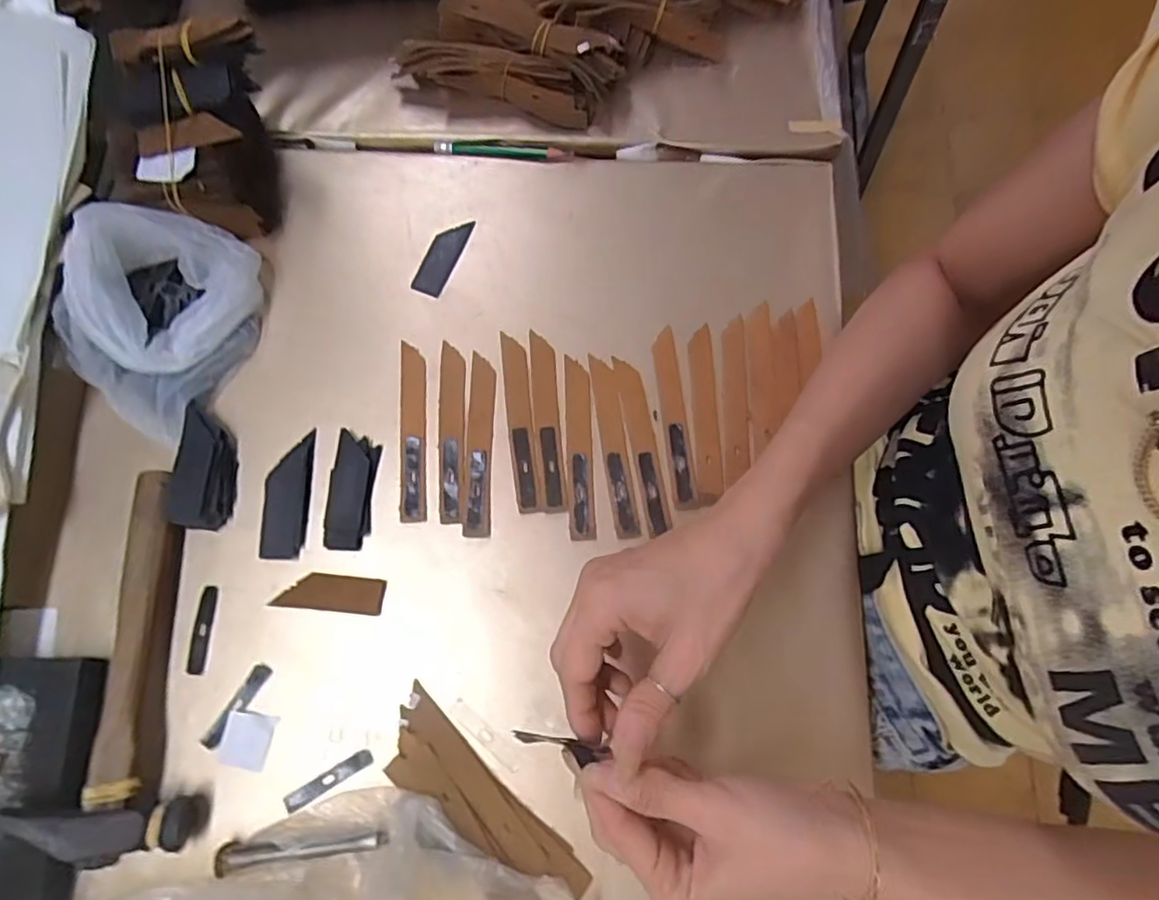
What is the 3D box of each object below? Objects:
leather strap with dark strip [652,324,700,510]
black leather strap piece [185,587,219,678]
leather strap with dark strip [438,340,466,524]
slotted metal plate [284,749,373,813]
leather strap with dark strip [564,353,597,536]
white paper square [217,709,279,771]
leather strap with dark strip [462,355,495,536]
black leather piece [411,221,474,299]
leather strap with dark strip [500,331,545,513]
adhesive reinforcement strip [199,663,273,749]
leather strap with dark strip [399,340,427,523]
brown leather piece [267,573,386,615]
[{"bbox_3d":[0.064,-0.023,0.421,0.017,0.004,0.126,-6,75,-1],"label":"leather strap with dark strip"},{"bbox_3d":[-0.236,0.112,0.387,0.012,0.005,0.052,2,73,-1],"label":"black leather strap piece"},{"bbox_3d":[-0.086,-0.013,0.419,0.017,0.005,0.123,-3,75,0],"label":"leather strap with dark strip"},{"bbox_3d":[-0.147,0.192,0.362,0.053,0.004,0.010,-29,76,-10],"label":"slotted metal plate"},{"bbox_3d":[0.000,-0.003,0.418,0.017,0.004,0.125,-3,75,0],"label":"leather strap with dark strip"},{"bbox_3d":[-0.198,0.172,0.367,0.028,0.004,0.030,10,76,3],"label":"white paper square"},{"bbox_3d":[-0.067,-0.006,0.416,0.017,0.004,0.126,-1,75,0],"label":"leather strap with dark strip"},{"bbox_3d":[-0.100,-0.144,0.457,0.022,0.006,0.065,22,75,1],"label":"black leather piece"},{"bbox_3d":[-0.039,-0.020,0.421,0.017,0.004,0.125,-7,75,-2],"label":"leather strap with dark strip"},{"bbox_3d":[-0.207,0.153,0.373,0.012,0.004,0.052,32,75,7],"label":"adhesive reinforcement strip"},{"bbox_3d":[-0.113,-0.014,0.421,0.018,0.004,0.124,-4,75,-1],"label":"leather strap with dark strip"},{"bbox_3d":[-0.158,0.090,0.393,0.065,0.004,0.022,4,75,1],"label":"brown leather piece"}]

